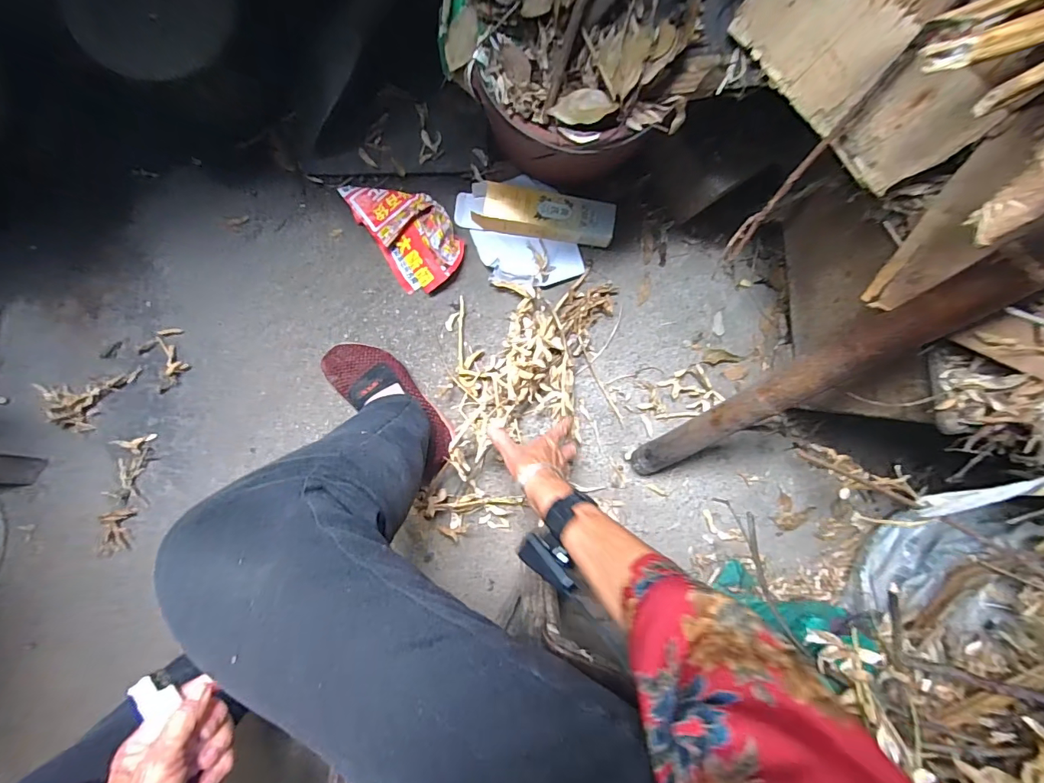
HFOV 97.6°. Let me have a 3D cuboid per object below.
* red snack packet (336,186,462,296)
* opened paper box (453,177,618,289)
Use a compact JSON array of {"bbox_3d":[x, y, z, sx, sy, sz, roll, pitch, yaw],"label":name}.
[{"bbox_3d":[-0.171,-0.244,0.673,0.115,0.036,0.193,-35,94,1],"label":"red snack packet"},{"bbox_3d":[0.015,-0.231,0.675,0.225,0.039,0.140,6,93,-2],"label":"opened paper box"}]

